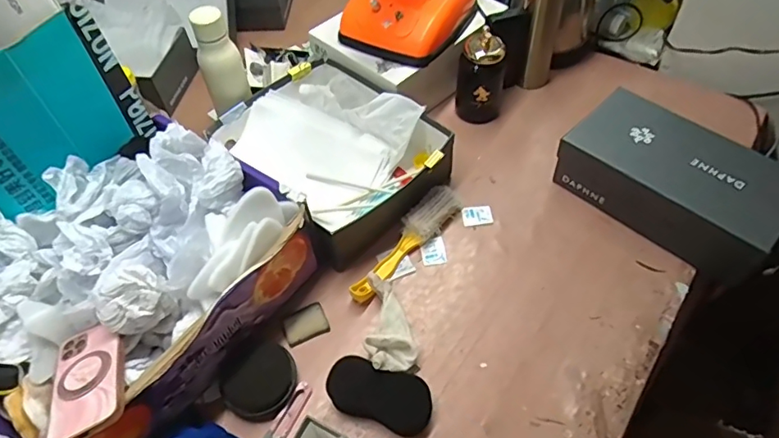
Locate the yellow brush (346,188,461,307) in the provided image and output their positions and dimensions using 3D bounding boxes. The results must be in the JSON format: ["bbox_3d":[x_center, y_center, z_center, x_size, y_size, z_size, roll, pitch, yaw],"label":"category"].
[{"bbox_3d":[0.023,0.032,0.783,0.052,0.036,0.229,36,63,26],"label":"yellow brush"}]

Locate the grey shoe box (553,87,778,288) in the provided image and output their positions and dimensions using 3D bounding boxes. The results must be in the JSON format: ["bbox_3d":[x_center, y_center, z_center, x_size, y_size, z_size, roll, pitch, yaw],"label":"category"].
[{"bbox_3d":[0.409,-0.057,0.774,0.287,0.107,0.145,38,64,27],"label":"grey shoe box"}]

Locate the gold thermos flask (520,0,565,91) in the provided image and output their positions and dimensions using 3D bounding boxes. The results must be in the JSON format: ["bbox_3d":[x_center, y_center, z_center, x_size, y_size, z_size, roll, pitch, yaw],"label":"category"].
[{"bbox_3d":[0.261,-0.344,0.915,0.068,0.227,0.070,12,55,12],"label":"gold thermos flask"}]

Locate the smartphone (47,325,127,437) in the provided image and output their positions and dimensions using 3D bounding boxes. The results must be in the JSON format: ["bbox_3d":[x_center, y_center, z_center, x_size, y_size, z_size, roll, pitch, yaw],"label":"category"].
[{"bbox_3d":[-0.315,0.165,0.559,0.071,0.014,0.138,-26,40,-9],"label":"smartphone"}]

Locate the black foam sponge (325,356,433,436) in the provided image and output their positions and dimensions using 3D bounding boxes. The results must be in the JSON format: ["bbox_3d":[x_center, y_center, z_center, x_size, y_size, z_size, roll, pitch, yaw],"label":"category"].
[{"bbox_3d":[-0.013,0.213,0.649,0.128,0.038,0.062,14,55,13],"label":"black foam sponge"}]

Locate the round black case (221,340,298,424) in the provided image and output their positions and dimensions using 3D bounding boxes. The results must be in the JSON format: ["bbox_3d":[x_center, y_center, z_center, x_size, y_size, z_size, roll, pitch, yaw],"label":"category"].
[{"bbox_3d":[-0.163,0.196,0.661,0.087,0.027,0.091,-1,53,2],"label":"round black case"}]

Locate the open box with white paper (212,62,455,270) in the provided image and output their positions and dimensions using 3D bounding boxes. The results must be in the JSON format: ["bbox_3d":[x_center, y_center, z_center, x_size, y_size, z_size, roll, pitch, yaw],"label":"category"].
[{"bbox_3d":[-0.090,-0.114,0.840,0.249,0.094,0.322,-38,60,-23],"label":"open box with white paper"}]

